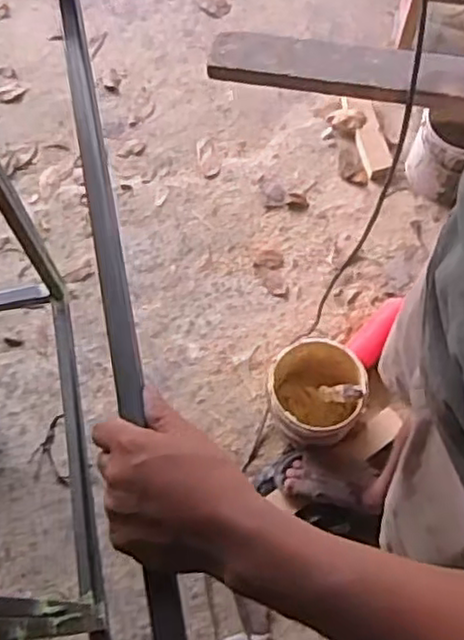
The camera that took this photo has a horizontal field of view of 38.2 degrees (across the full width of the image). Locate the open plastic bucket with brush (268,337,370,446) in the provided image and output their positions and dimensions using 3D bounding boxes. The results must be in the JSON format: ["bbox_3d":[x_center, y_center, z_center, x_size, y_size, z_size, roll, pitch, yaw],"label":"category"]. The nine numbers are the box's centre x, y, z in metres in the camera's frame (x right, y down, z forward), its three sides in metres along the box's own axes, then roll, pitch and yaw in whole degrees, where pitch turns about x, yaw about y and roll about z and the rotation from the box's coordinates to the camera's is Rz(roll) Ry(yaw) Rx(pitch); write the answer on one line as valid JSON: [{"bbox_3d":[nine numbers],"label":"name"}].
[{"bbox_3d":[0.158,0.139,1.303,0.173,0.169,0.190,1,67,-1],"label":"open plastic bucket with brush"}]

